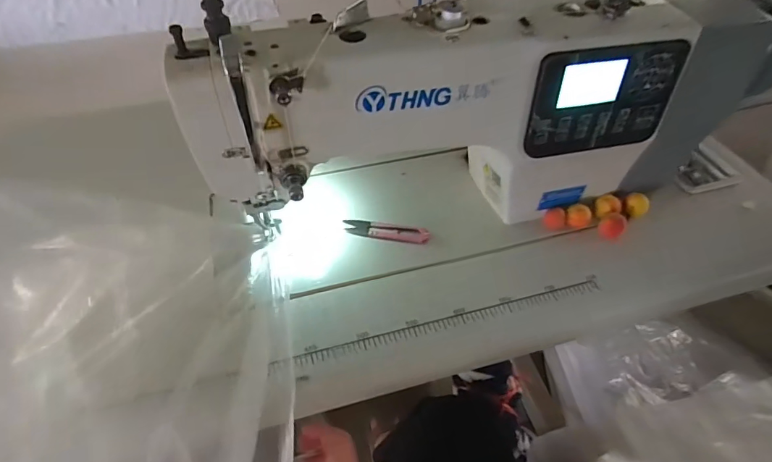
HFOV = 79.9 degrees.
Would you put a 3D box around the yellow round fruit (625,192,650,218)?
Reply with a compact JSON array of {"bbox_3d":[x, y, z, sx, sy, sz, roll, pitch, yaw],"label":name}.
[{"bbox_3d":[0.301,-0.032,0.552,0.026,0.022,0.020,32,55,24],"label":"yellow round fruit"}]

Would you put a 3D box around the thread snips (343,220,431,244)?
[{"bbox_3d":[0.001,0.000,0.538,0.100,0.013,0.025,12,50,9],"label":"thread snips"}]

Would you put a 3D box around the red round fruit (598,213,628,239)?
[{"bbox_3d":[0.264,-0.007,0.535,0.028,0.025,0.022,32,55,24],"label":"red round fruit"}]

